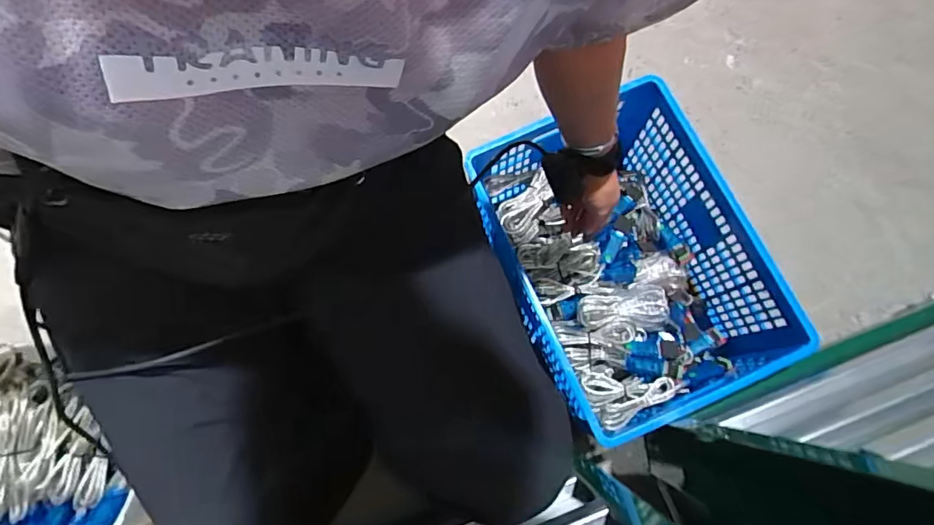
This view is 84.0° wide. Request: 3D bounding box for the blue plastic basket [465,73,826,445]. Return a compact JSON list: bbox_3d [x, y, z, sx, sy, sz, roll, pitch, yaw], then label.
[{"bbox_3d":[0.257,-0.005,0.883,0.351,0.216,0.496,-20,77,-5],"label":"blue plastic basket"}]

